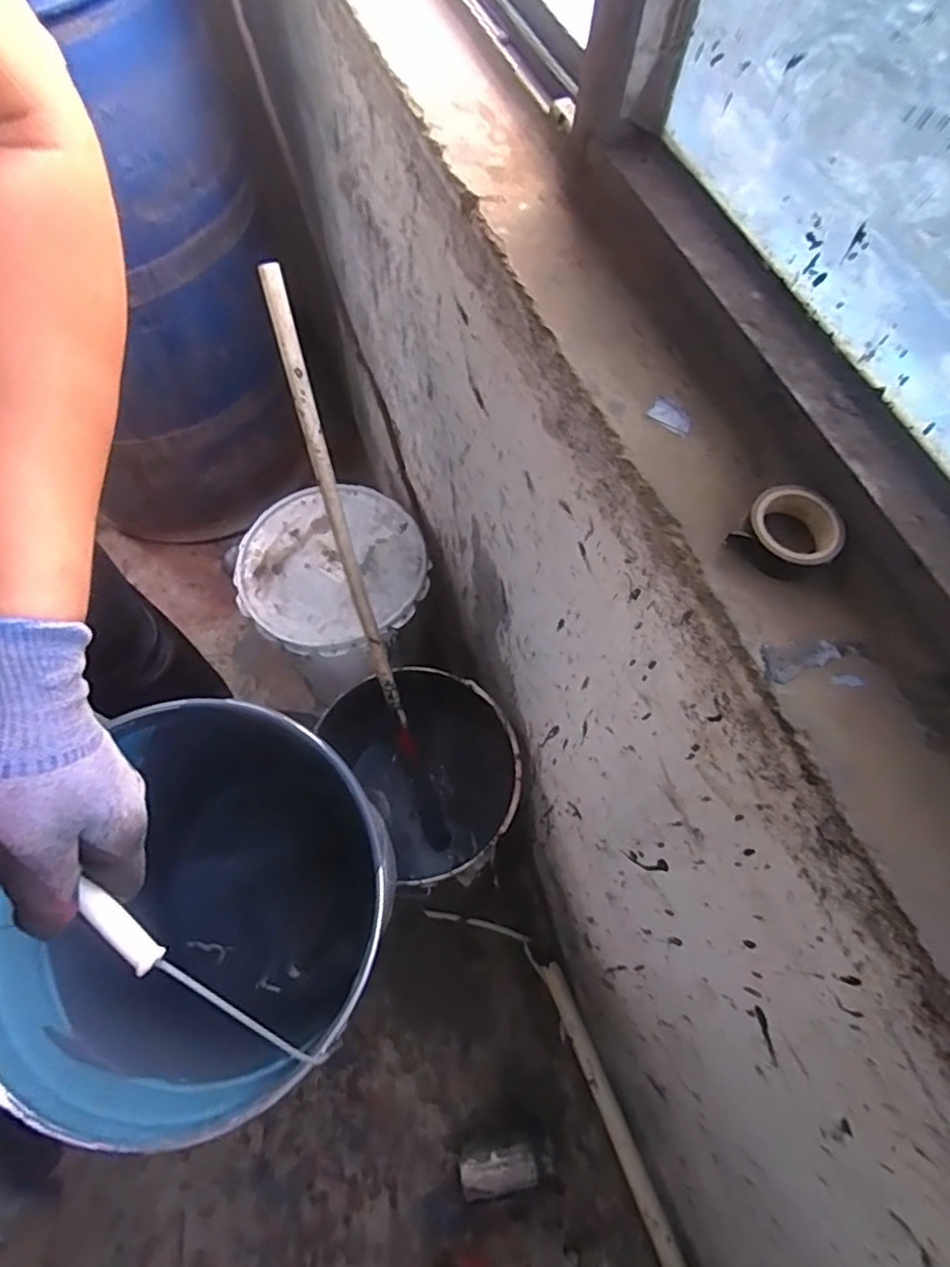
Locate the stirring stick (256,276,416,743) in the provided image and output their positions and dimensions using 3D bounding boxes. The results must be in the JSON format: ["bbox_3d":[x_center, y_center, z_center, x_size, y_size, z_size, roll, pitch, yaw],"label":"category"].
[{"bbox_3d":[-0.156,-0.098,0.785,0.026,0.629,0.023,-17,30,-10],"label":"stirring stick"}]

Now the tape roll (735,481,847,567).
[{"bbox_3d":[0.173,-0.057,0.341,0.049,0.017,0.046,1,66,-2],"label":"tape roll"}]

